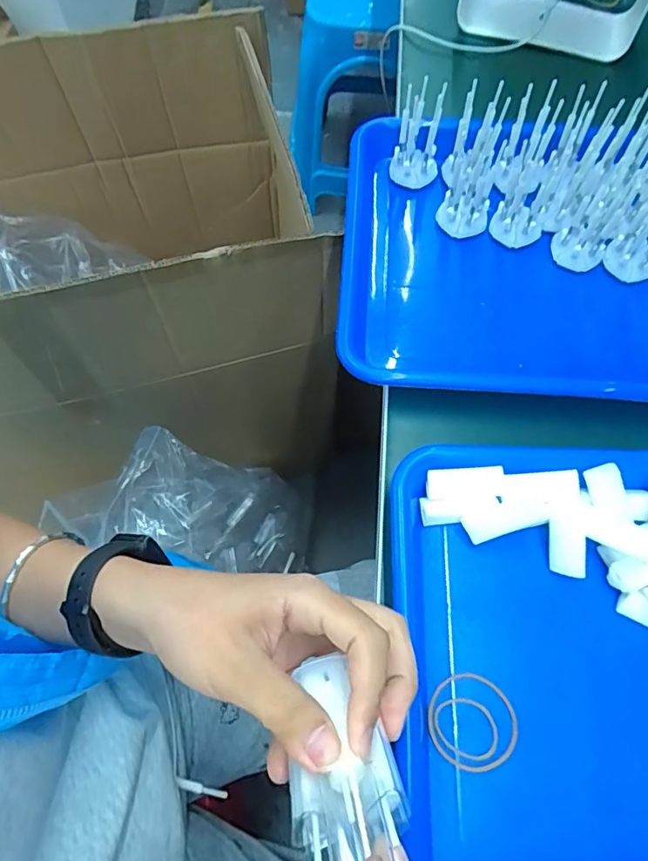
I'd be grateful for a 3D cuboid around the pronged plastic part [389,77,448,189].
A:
[{"bbox_3d":[0.076,-0.231,0.419,0.037,0.086,0.033,10,68,4],"label":"pronged plastic part"}]

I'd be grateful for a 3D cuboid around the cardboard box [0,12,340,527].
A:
[{"bbox_3d":[-0.327,-0.216,0.662,0.596,0.305,0.387,-14,68,-6],"label":"cardboard box"}]

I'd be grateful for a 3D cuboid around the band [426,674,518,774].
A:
[{"bbox_3d":[0.081,0.161,0.288,0.047,0.004,0.047,0,67,0],"label":"band"}]

